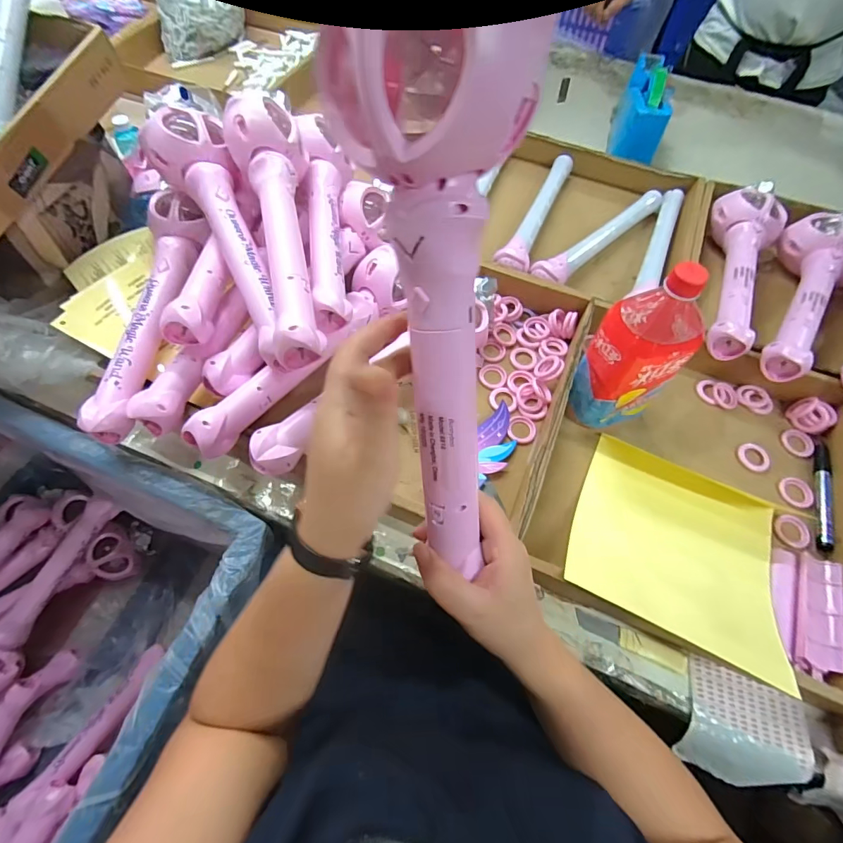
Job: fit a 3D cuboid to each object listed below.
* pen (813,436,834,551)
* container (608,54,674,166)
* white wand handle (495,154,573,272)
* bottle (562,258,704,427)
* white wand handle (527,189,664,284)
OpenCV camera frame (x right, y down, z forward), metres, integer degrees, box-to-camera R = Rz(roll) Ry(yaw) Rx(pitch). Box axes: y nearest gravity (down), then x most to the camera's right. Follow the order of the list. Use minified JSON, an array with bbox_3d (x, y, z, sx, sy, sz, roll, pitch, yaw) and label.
[{"bbox_3d":[0.481,0.084,0.523,0.012,0.010,0.147,21,64,9],"label":"pen"},{"bbox_3d":[0.409,-0.581,0.810,0.075,0.113,0.196,13,63,5],"label":"container"},{"bbox_3d":[0.192,-0.341,0.710,0.047,0.041,0.313,24,65,10],"label":"white wand handle"},{"bbox_3d":[0.239,-0.077,0.477,0.101,0.215,0.090,-41,71,-20],"label":"bottle"},{"bbox_3d":[0.280,-0.289,0.688,0.302,0.043,0.046,-40,71,-19],"label":"white wand handle"}]

